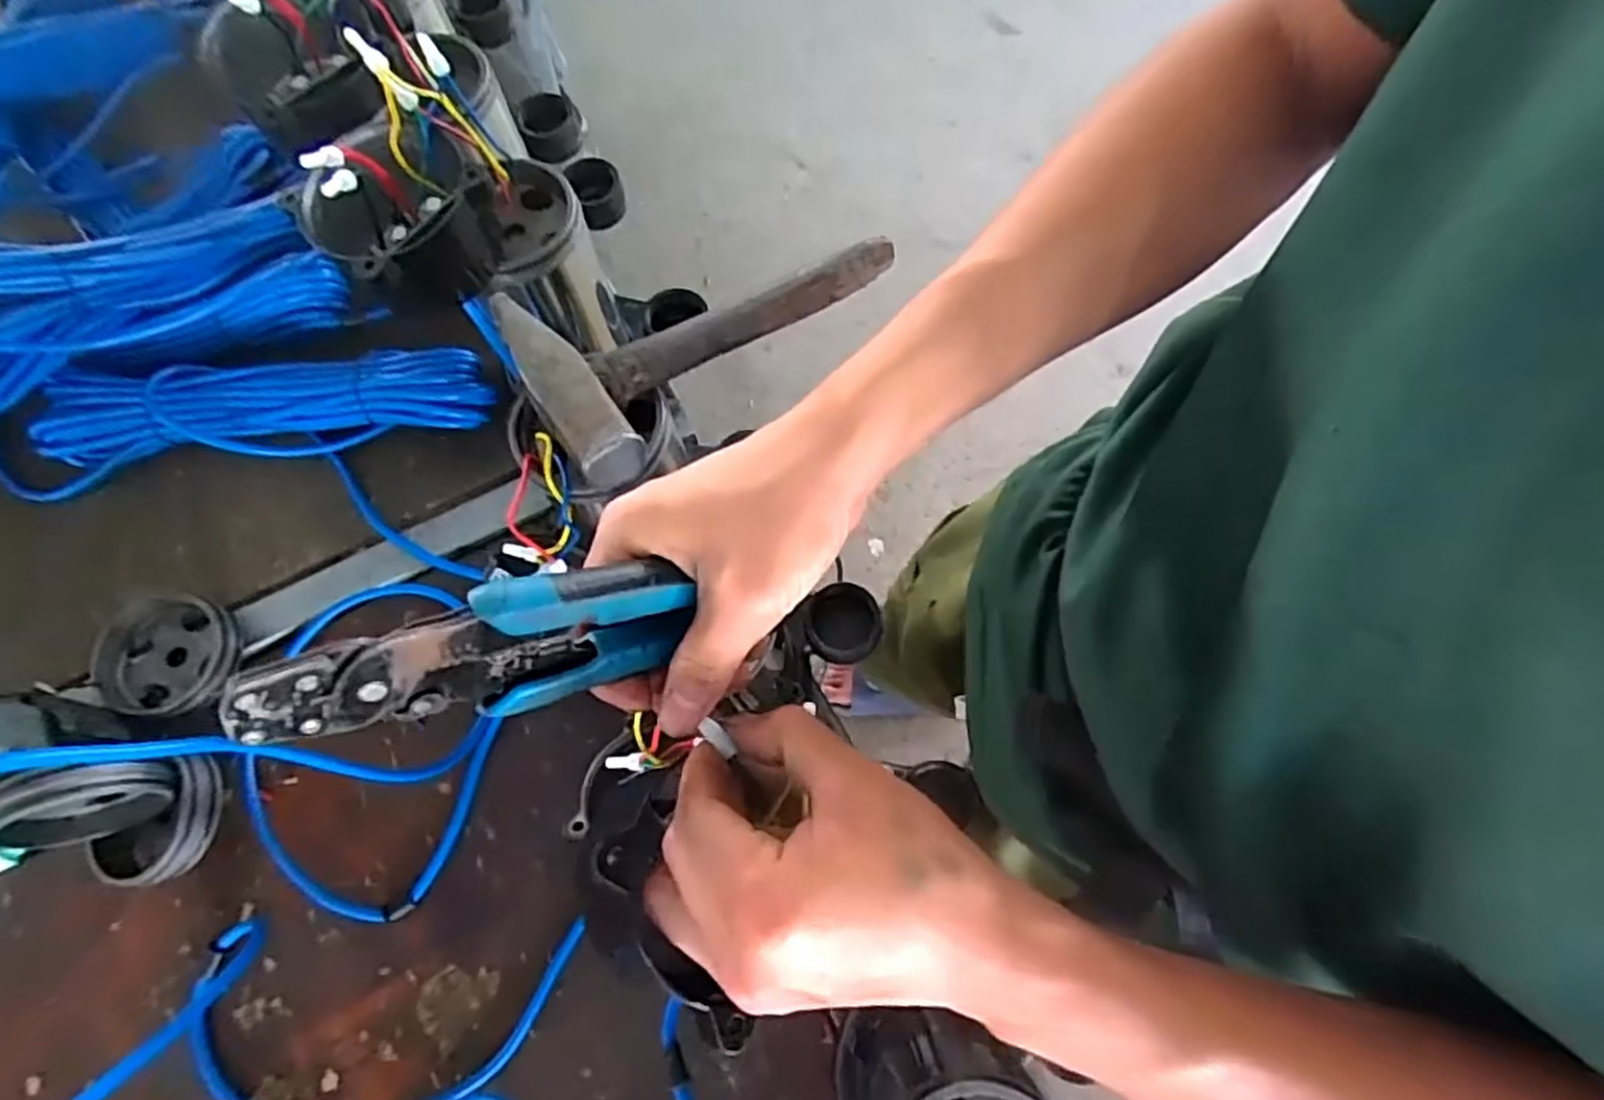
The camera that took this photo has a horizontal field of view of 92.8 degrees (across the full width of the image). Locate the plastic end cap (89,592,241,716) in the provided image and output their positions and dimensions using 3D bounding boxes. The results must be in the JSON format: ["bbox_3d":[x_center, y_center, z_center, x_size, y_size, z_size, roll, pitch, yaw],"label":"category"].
[{"bbox_3d":[-0.458,0.076,0.553,0.095,0.033,0.085,2,72,3],"label":"plastic end cap"}]

